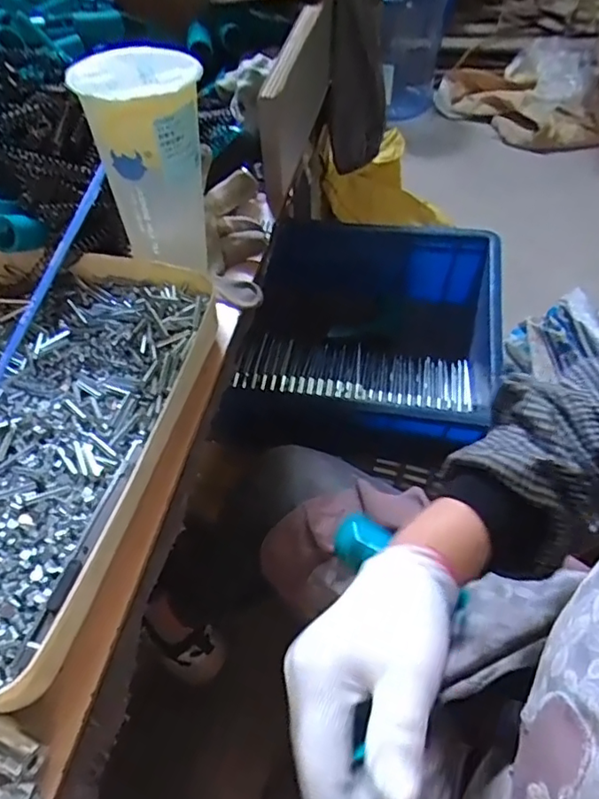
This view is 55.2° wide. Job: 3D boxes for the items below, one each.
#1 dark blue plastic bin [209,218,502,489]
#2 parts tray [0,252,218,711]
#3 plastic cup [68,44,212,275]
[{"bbox_3d":[0.086,-0.069,0.789,0.327,0.197,0.287,8,53,8],"label":"dark blue plastic bin"},{"bbox_3d":[-0.202,0.016,0.397,0.239,0.042,0.318,11,53,11],"label":"parts tray"},{"bbox_3d":[-0.108,-0.174,0.432,0.082,0.138,0.082,-8,52,-4],"label":"plastic cup"}]

